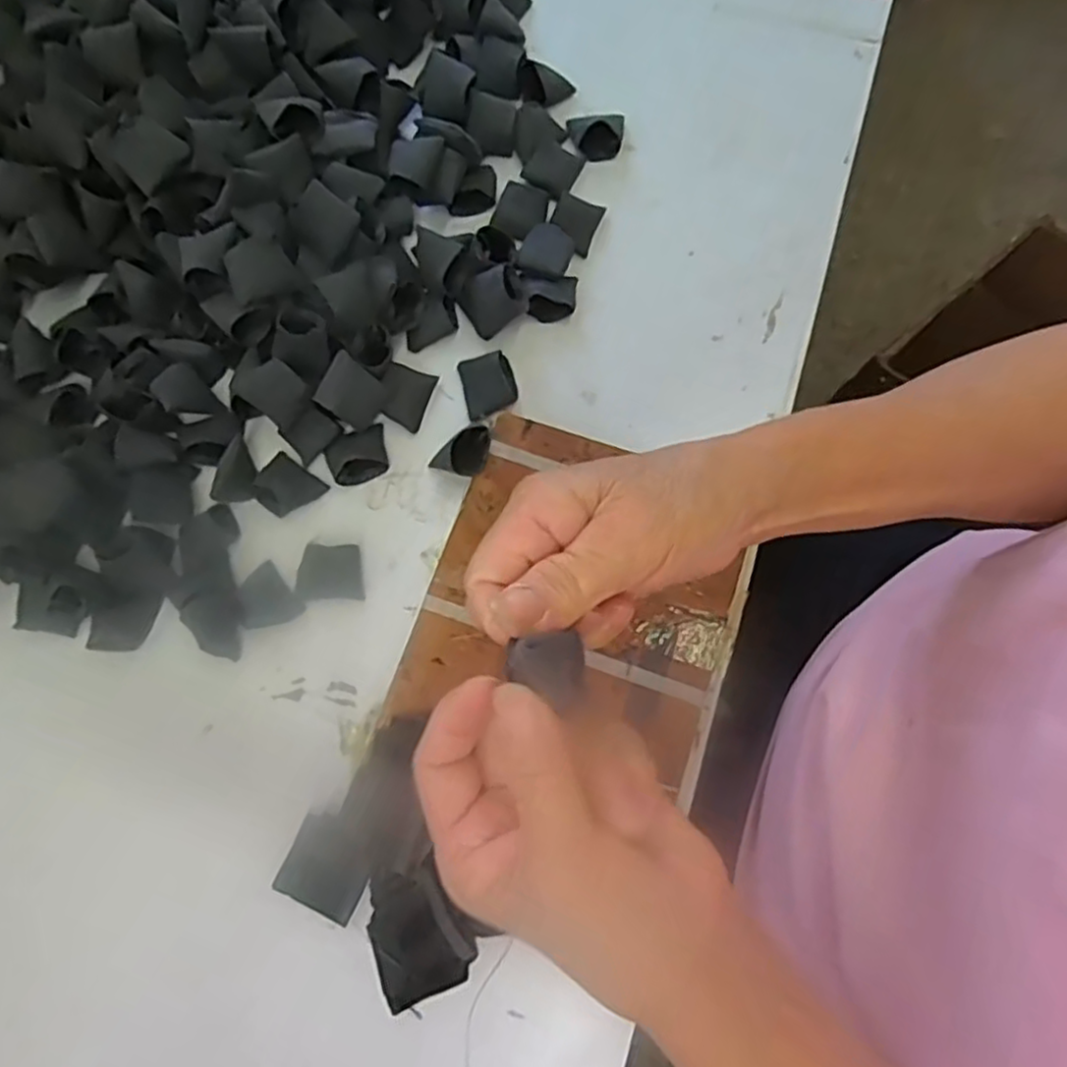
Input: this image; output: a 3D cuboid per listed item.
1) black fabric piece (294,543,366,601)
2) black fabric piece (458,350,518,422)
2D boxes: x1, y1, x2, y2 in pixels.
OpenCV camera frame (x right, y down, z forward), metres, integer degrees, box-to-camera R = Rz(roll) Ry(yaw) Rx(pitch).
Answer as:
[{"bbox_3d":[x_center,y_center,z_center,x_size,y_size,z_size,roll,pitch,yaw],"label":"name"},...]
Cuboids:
[{"bbox_3d":[-0.130,0.024,0.444,0.042,0.009,0.034,-3,75,1],"label":"black fabric piece"},{"bbox_3d":[-0.030,-0.101,0.469,0.035,0.017,0.042,-14,75,-2],"label":"black fabric piece"}]

